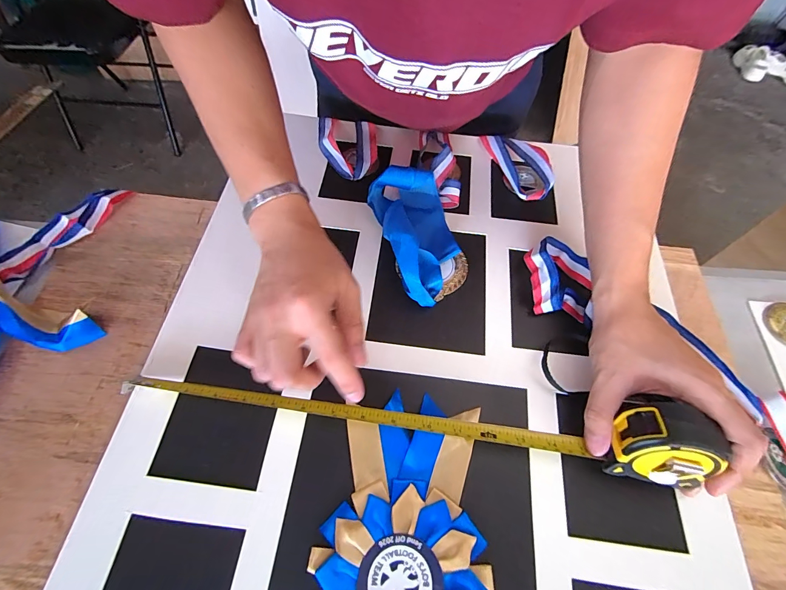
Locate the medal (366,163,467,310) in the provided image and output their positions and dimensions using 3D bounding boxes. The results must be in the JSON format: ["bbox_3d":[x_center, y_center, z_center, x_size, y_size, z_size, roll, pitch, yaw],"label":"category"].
[{"bbox_3d":[0.030,-0.063,0.358,0.077,0.048,0.138,-15,65,-10],"label":"medal"}]

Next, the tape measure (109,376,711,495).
[{"bbox_3d":[0.012,0.095,0.283,0.434,0.057,0.055,4,63,7],"label":"tape measure"}]

